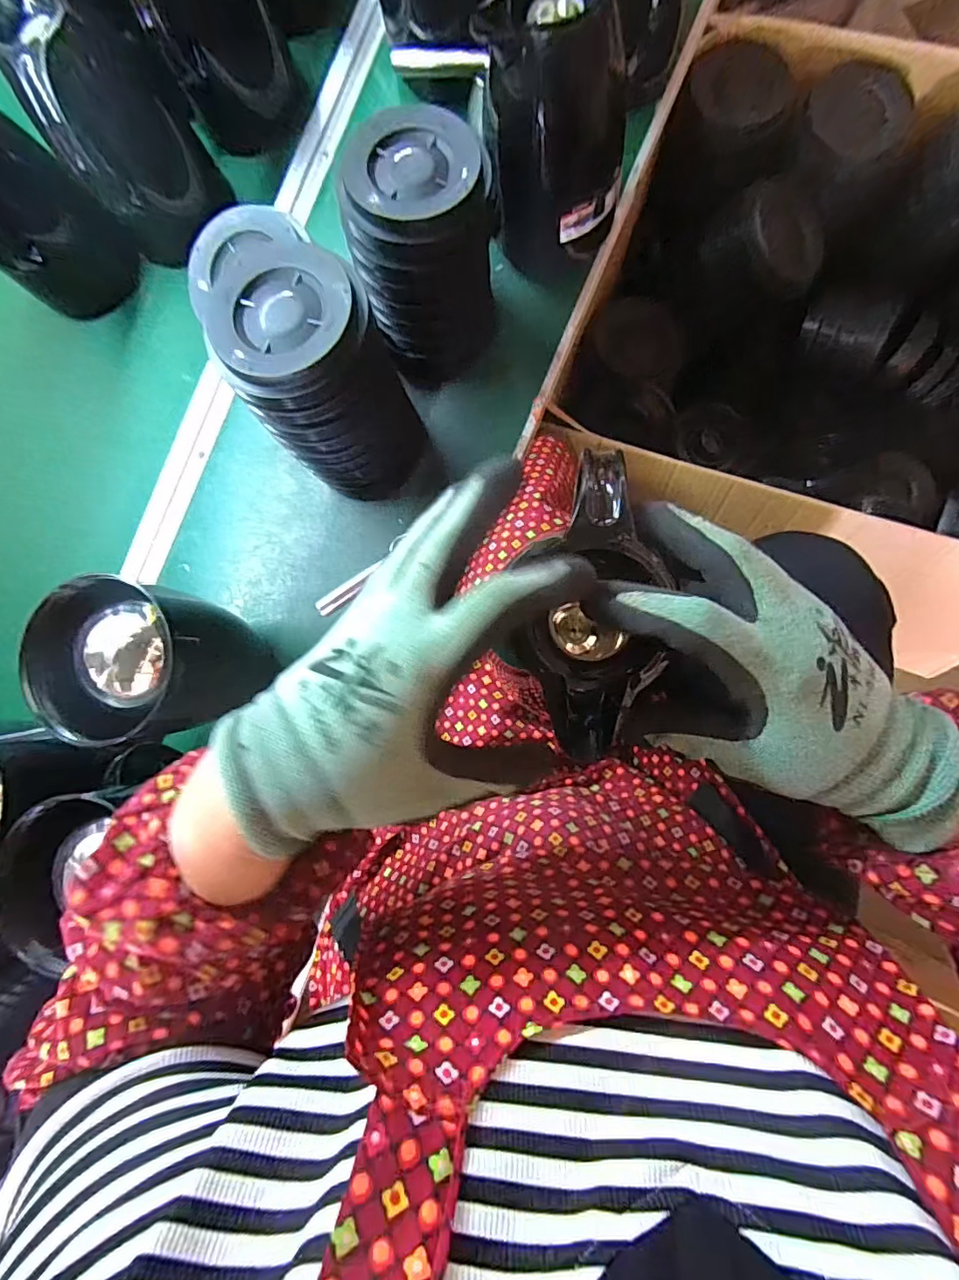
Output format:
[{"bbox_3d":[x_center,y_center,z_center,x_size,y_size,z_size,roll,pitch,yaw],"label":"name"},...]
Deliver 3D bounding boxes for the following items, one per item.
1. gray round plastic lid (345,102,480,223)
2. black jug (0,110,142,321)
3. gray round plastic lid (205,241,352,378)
[{"bbox_3d":[-0.054,-0.377,0.414,0.107,0.013,0.098,5,88,8],"label":"gray round plastic lid"},{"bbox_3d":[-0.462,-0.437,0.530,0.129,0.198,0.114,44,94,8],"label":"black jug"},{"bbox_3d":[-0.148,-0.242,0.380,0.103,0.016,0.099,0,87,8],"label":"gray round plastic lid"}]

